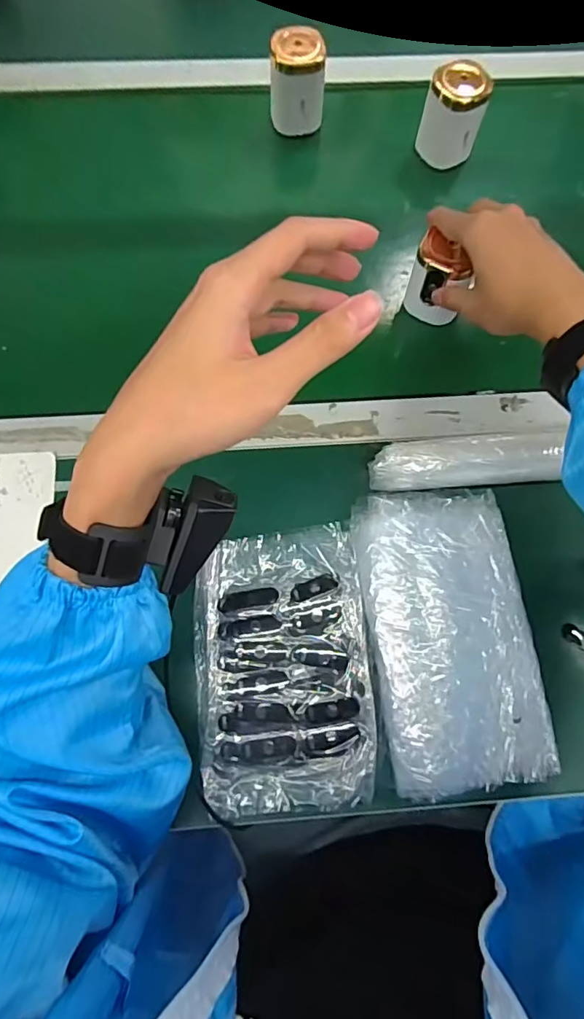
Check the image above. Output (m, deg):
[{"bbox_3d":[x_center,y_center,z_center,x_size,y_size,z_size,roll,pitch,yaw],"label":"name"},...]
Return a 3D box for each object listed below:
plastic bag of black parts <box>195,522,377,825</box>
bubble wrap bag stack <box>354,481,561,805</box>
[{"bbox_3d":[-0.007,0.121,0.398,0.129,0.022,0.205,-4,73,-4],"label":"plastic bag of black parts"},{"bbox_3d":[0.121,0.093,0.397,0.122,0.017,0.221,-5,73,-4],"label":"bubble wrap bag stack"}]

